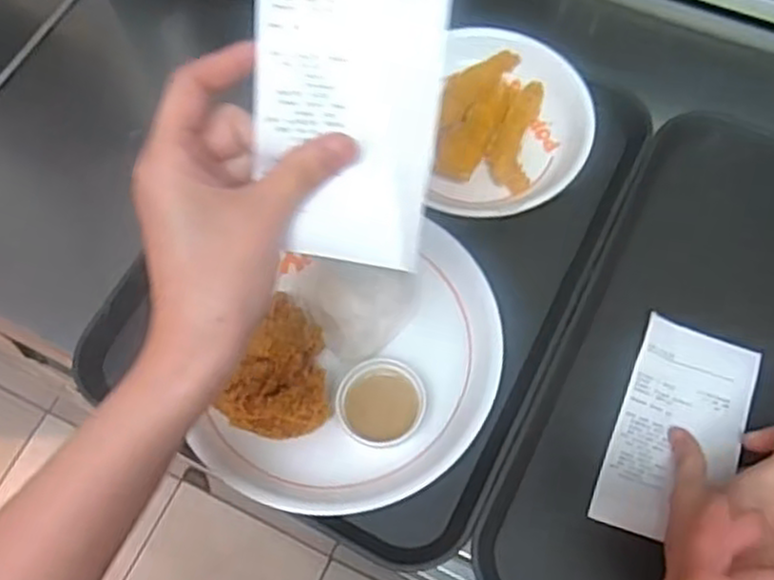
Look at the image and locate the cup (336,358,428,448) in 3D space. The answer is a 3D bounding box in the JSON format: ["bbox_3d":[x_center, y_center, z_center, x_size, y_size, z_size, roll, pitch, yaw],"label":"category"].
[{"bbox_3d":[-0.004,0.075,0.491,0.054,0.035,0.050,-1,65,3],"label":"cup"}]

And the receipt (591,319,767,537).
[{"bbox_3d":[0.193,0.094,0.495,0.076,0.010,0.143,20,68,12],"label":"receipt"}]

